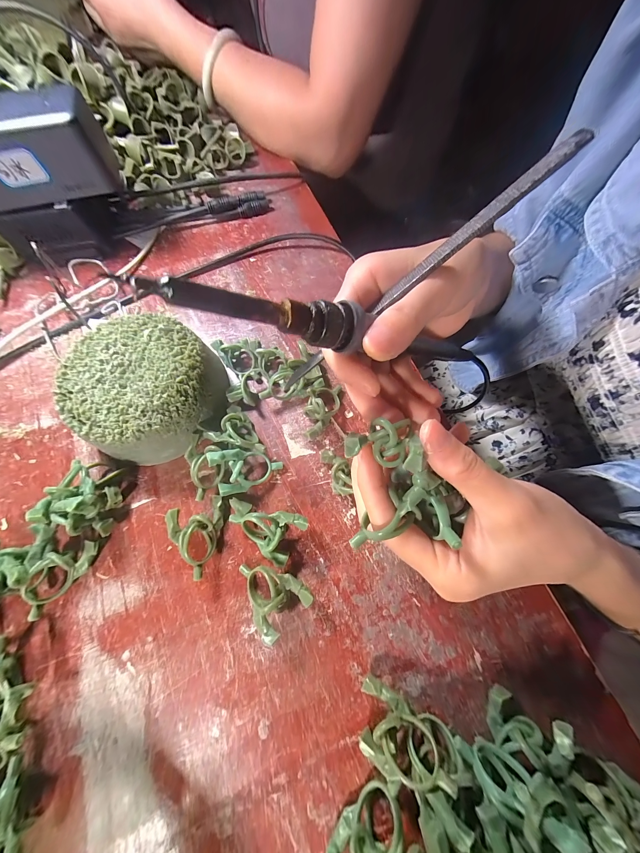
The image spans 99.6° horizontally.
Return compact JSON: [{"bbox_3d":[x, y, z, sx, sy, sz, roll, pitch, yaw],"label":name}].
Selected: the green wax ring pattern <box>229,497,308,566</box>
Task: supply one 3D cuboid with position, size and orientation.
[{"bbox_3d":[-0.039,0.064,0.181,0.053,0.021,0.032,29,73,11],"label":"green wax ring pattern"}]

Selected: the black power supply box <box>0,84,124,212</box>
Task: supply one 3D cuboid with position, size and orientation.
[{"bbox_3d":[-0.243,-0.223,0.220,0.133,0.050,0.047,-15,72,-6],"label":"black power supply box"}]

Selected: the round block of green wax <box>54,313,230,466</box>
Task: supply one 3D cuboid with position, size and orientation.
[{"bbox_3d":[-0.127,-0.027,0.204,0.099,0.047,0.097,0,70,1],"label":"round block of green wax"}]

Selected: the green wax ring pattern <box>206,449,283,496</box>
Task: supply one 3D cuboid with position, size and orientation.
[{"bbox_3d":[-0.051,0.028,0.189,0.045,0.031,0.025,-17,70,-6],"label":"green wax ring pattern"}]

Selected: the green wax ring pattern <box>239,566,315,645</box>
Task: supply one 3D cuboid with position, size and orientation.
[{"bbox_3d":[-0.031,0.100,0.166,0.034,0.024,0.042,-40,74,-13],"label":"green wax ring pattern"}]

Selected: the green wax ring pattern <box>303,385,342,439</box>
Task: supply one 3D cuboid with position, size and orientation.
[{"bbox_3d":[0.002,-0.009,0.206,0.027,0.025,0.034,-3,70,-1],"label":"green wax ring pattern"}]

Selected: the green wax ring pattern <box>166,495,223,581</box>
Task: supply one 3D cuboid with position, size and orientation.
[{"bbox_3d":[-0.076,0.072,0.179,0.032,0.022,0.045,-24,71,-8],"label":"green wax ring pattern"}]

